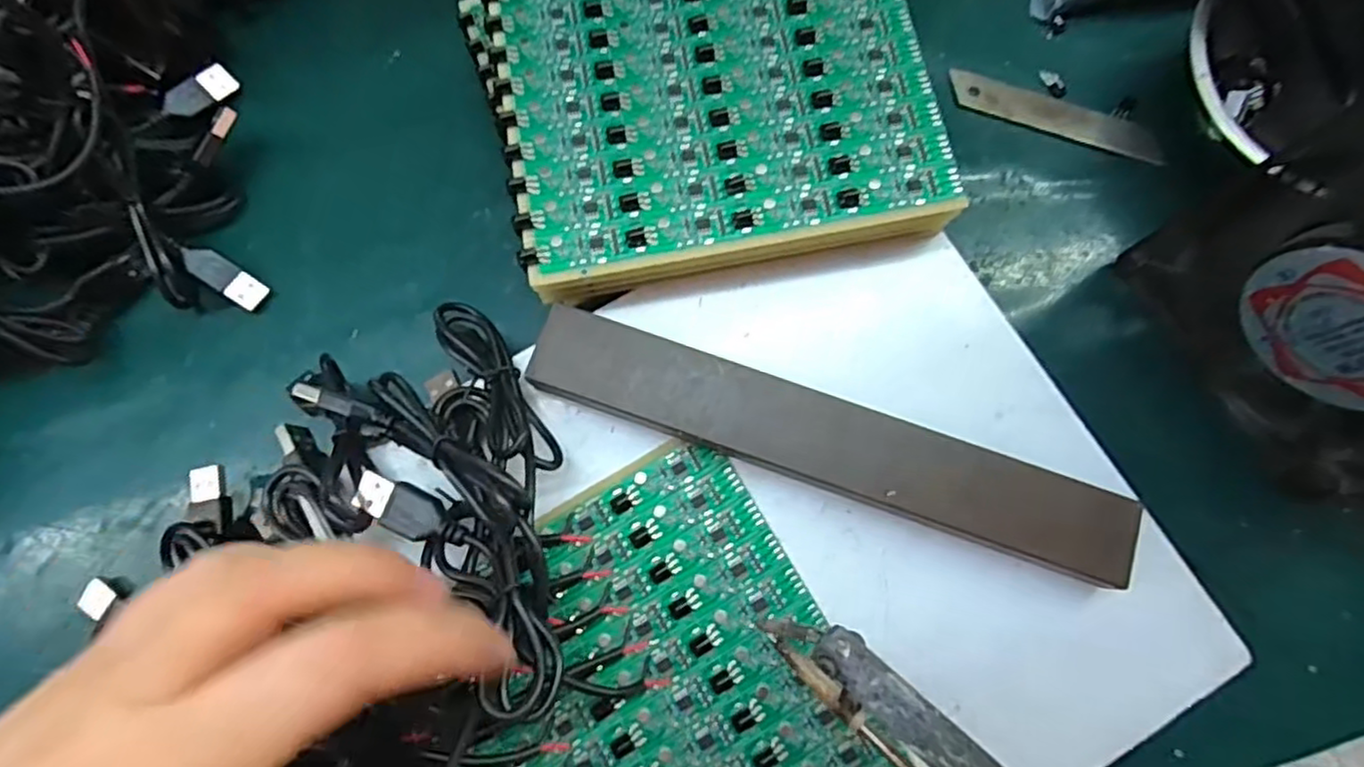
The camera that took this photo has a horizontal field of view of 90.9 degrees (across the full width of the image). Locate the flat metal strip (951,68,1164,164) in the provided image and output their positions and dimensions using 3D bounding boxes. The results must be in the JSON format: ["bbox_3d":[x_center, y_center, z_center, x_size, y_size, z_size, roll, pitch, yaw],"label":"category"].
[{"bbox_3d":[0.170,-0.123,0.308,0.095,0.004,0.018,20,78,3],"label":"flat metal strip"}]

